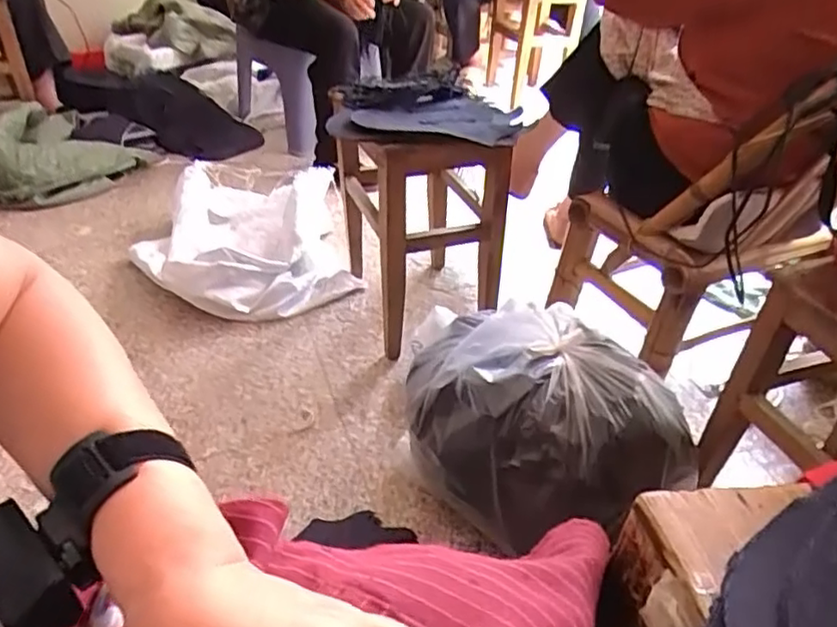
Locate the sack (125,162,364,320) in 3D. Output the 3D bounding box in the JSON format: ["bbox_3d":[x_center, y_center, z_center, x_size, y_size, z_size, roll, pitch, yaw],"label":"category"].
[{"bbox_3d":[-0.378,-0.168,1.390,0.426,0.146,0.449,-10,38,-17],"label":"sack"}]

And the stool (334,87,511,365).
[{"bbox_3d":[-0.024,-0.178,1.197,0.270,0.422,0.358,-9,37,-15],"label":"stool"}]

